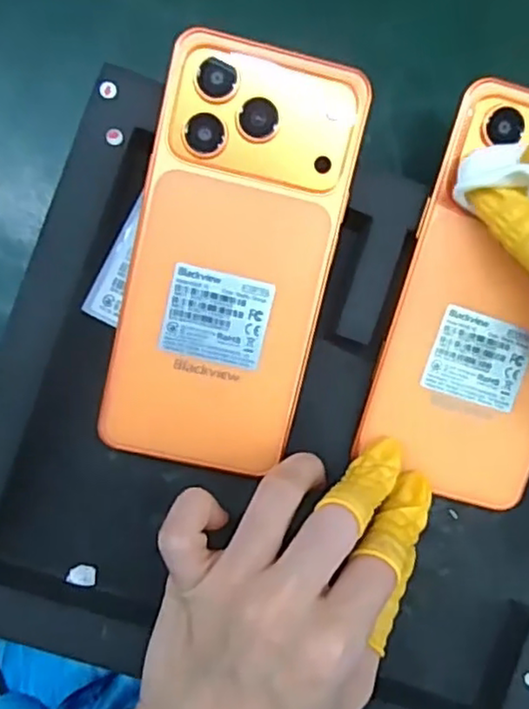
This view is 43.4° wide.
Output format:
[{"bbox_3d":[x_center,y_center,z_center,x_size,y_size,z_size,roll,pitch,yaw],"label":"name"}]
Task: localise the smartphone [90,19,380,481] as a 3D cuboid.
[{"bbox_3d":[-0.013,-0.034,0.261,0.076,0.006,0.163,13,100,-6],"label":"smartphone"}]

